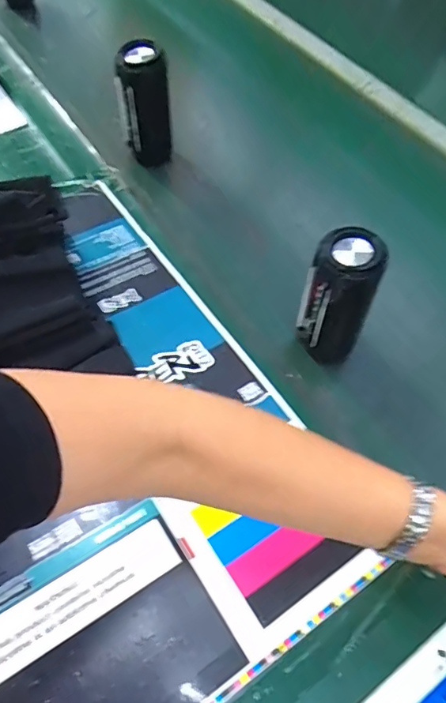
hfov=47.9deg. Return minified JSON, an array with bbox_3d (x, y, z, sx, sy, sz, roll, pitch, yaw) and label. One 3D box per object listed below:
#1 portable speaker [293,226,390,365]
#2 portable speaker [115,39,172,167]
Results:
[{"bbox_3d":[0.113,-0.049,0.501,0.051,0.149,0.050,-18,59,-18],"label":"portable speaker"},{"bbox_3d":[-0.105,-0.312,0.667,0.067,0.160,0.054,0,55,-6],"label":"portable speaker"}]

